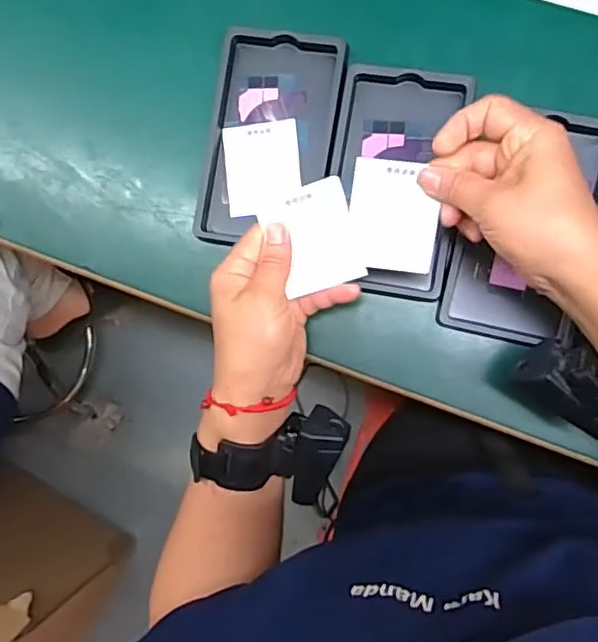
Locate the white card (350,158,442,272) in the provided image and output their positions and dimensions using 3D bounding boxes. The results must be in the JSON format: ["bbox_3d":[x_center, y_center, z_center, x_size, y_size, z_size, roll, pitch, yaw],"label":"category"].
[{"bbox_3d":[0.061,-0.066,0.383,0.056,0.004,0.070,6,114,2],"label":"white card"}]

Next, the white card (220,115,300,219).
[{"bbox_3d":[-0.028,-0.117,0.456,0.056,0.005,0.068,-6,87,7],"label":"white card"}]

